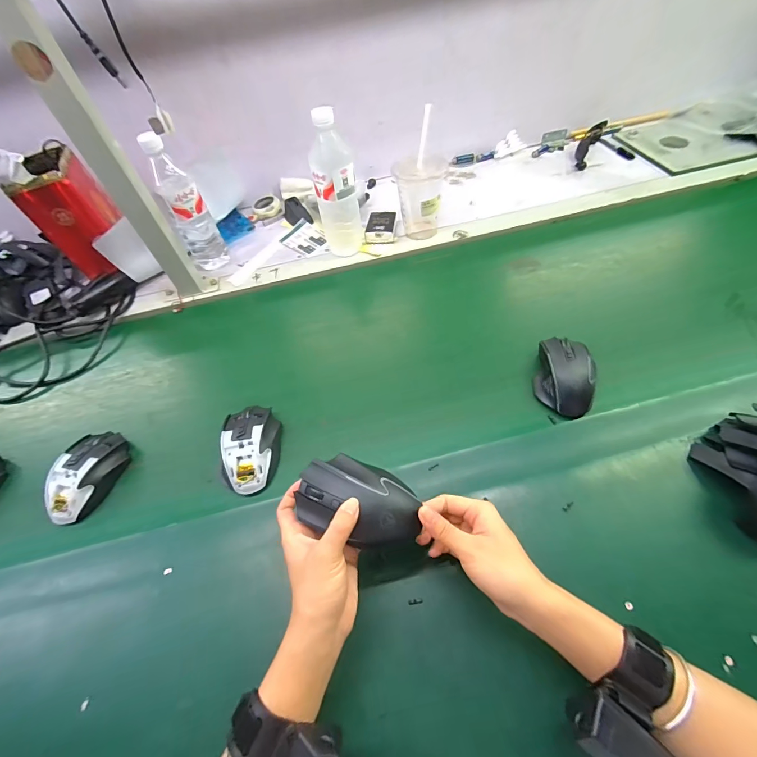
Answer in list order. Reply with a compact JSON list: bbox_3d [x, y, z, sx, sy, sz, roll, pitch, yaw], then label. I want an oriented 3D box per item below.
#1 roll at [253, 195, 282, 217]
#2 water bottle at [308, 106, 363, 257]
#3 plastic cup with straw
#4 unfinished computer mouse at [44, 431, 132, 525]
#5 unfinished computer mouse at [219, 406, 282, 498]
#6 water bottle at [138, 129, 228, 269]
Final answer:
[{"bbox_3d":[-0.244,-0.375,0.811,0.055,0.019,0.062,-28,57,-13],"label":"roll"},{"bbox_3d":[-0.072,-0.320,0.630,0.068,0.224,0.060,-10,54,-1],"label":"water bottle"},{"bbox_3d":[0.078,-0.347,0.649,0.083,0.185,0.079,-3,55,4],"label":"plastic cup with straw"},{"bbox_3d":[-0.378,0.122,0.477,0.067,0.040,0.116,16,59,18],"label":"unfinished computer mouse"},{"bbox_3d":[-0.161,0.085,0.470,0.069,0.030,0.113,-13,54,-3],"label":"unfinished computer mouse"},{"bbox_3d":[-0.334,-0.293,0.645,0.068,0.219,0.057,-28,56,-12],"label":"water bottle"}]

